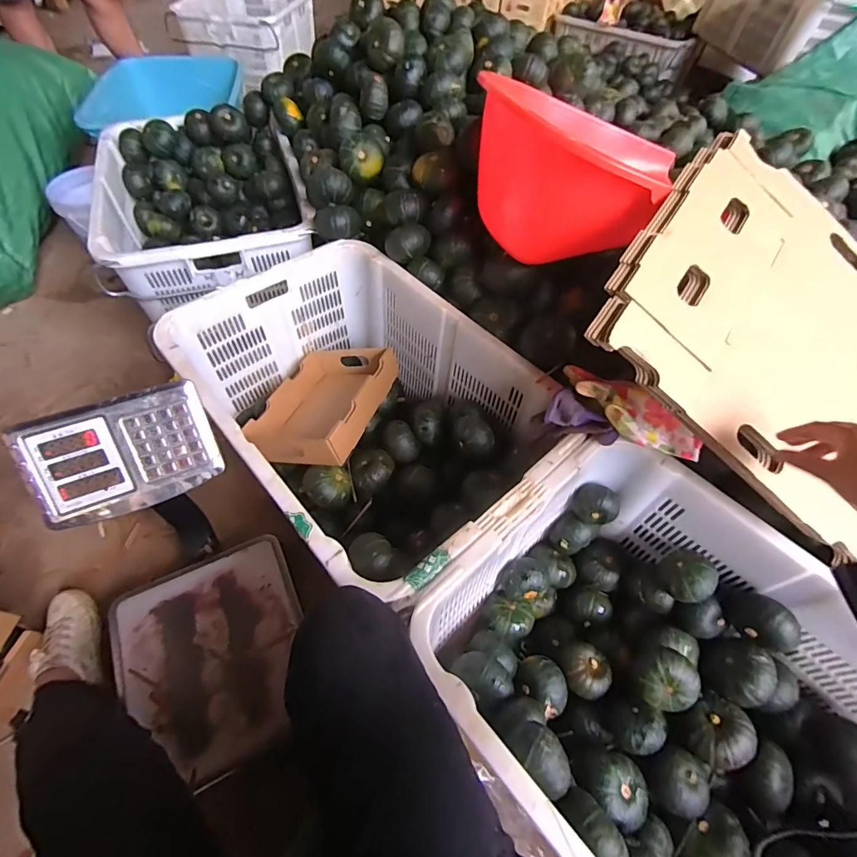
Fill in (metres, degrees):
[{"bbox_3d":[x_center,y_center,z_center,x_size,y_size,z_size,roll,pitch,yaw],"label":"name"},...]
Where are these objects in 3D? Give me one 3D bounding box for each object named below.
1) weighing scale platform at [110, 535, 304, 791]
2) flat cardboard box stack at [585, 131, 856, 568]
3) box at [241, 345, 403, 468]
[{"bbox_3d":[-0.346,0.364,0.728,0.274,0.040,0.325,-23,59,-18],"label":"weighing scale platform"},{"bbox_3d":[0.470,-0.120,0.566,0.470,0.024,0.397,40,74,-6],"label":"flat cardboard box stack"},{"bbox_3d":[-0.219,-0.062,0.970,0.265,0.120,0.371,-1,40,28],"label":"box"}]

